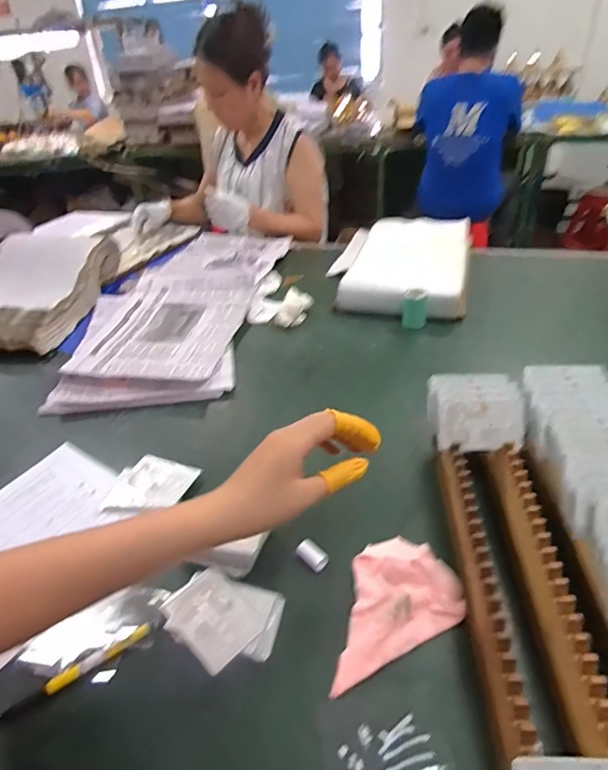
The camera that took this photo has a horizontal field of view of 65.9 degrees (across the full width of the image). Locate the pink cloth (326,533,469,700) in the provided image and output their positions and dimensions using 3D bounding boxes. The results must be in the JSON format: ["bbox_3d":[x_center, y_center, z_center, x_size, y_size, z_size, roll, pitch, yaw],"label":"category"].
[{"bbox_3d":[0.071,0.193,0.426,0.142,0.015,0.094,-20,38,-19],"label":"pink cloth"}]

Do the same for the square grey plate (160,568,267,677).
[{"bbox_3d":[-0.083,0.211,0.425,0.086,0.005,0.062,23,45,34],"label":"square grey plate"}]

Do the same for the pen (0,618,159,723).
[{"bbox_3d":[-0.193,0.244,0.401,0.139,0.011,0.013,-23,39,-22],"label":"pen"}]

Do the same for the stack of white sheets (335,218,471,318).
[{"bbox_3d":[0.234,-0.262,1.017,0.228,0.065,0.434,8,38,18],"label":"stack of white sheets"}]

